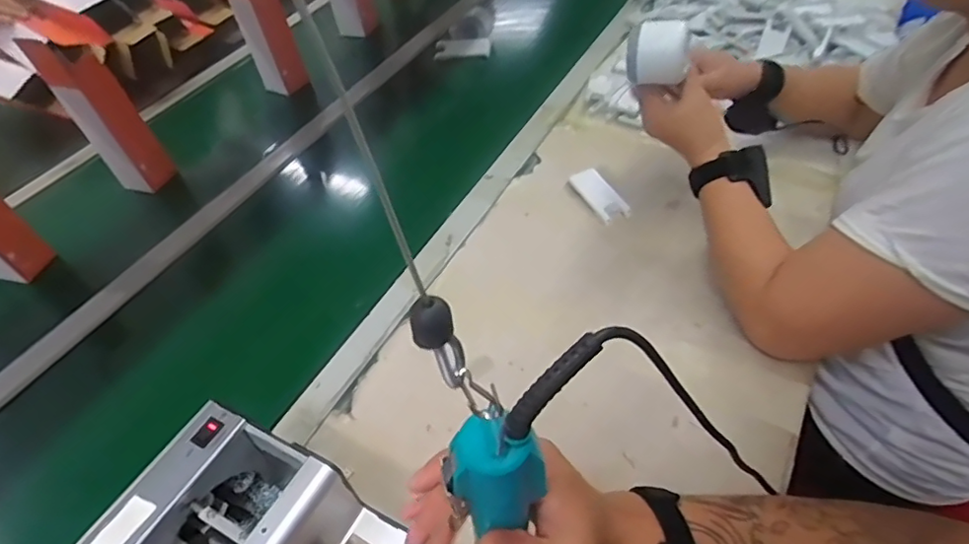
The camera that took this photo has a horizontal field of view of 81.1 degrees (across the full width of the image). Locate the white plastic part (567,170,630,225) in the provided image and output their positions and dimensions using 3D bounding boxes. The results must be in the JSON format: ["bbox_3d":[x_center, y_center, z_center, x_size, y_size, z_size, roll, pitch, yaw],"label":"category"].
[{"bbox_3d":[0.151,-0.102,0.743,0.035,0.023,0.093,-20,54,-15],"label":"white plastic part"}]

